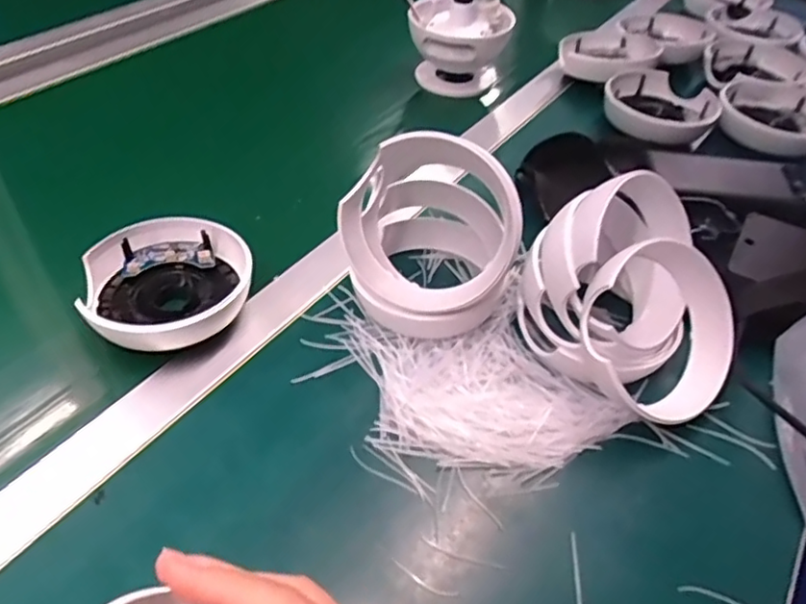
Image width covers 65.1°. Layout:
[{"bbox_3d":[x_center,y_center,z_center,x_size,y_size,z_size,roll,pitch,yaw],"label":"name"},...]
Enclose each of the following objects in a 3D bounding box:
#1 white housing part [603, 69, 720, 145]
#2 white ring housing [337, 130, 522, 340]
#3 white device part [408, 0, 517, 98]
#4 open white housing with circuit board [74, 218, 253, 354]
[{"bbox_3d":[0.282,-0.219,0.692,0.114,0.033,0.129,16,45,10],"label":"white housing part"},{"bbox_3d":[0.026,-0.058,0.447,0.117,0.126,0.113,20,47,13],"label":"white ring housing"},{"bbox_3d":[0.065,-0.299,0.732,0.109,0.121,0.096,7,44,0],"label":"white device part"},{"bbox_3d":[-0.166,-0.012,0.454,0.111,0.044,0.095,-19,50,-24],"label":"open white housing with circuit board"}]

